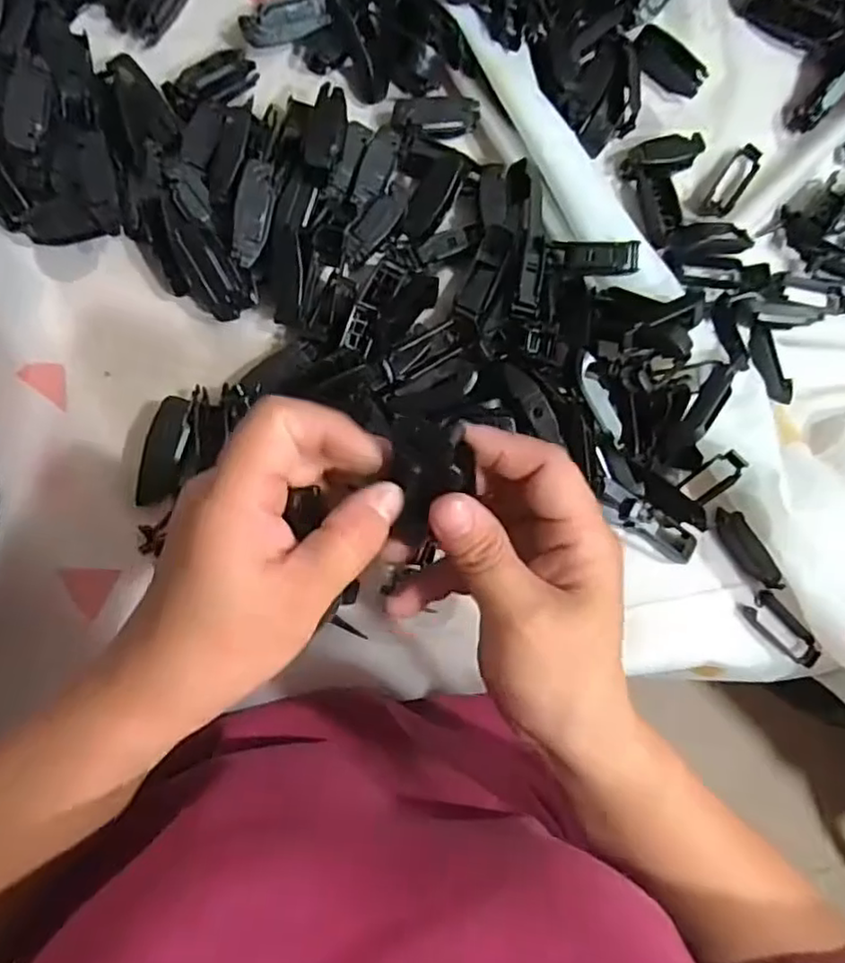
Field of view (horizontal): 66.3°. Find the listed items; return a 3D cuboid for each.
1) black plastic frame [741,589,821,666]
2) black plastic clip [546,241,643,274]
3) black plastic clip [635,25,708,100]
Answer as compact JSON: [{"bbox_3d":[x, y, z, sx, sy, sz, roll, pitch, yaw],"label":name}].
[{"bbox_3d":[0.212,0.087,0.382,0.053,0.011,0.022,44,80,-4],"label":"black plastic frame"},{"bbox_3d":[0.091,-0.120,0.345,0.047,0.010,0.017,6,86,12],"label":"black plastic clip"},{"bbox_3d":[0.150,-0.254,0.393,0.047,0.012,0.022,24,82,-7],"label":"black plastic clip"}]

